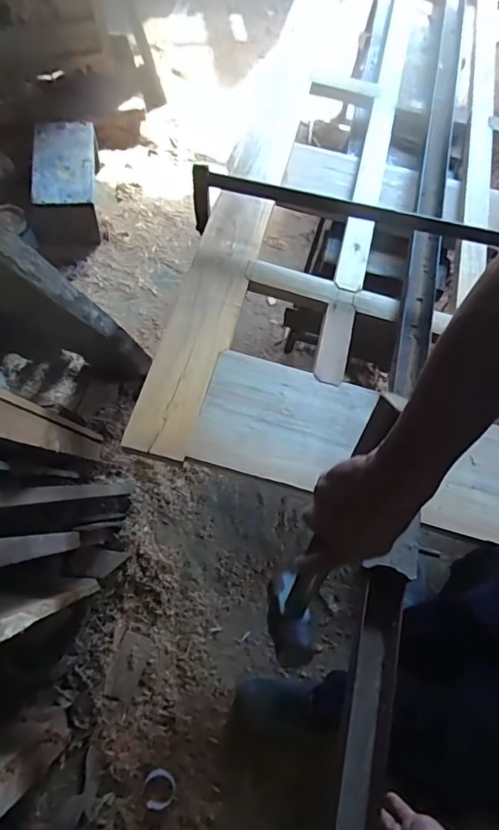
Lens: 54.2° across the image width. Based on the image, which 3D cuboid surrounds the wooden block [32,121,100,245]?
[{"bbox_3d":[-0.591,-0.771,1.588,0.182,0.179,0.404,-7,68,-5],"label":"wooden block"}]

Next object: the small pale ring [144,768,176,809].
[{"bbox_3d":[-0.188,0.787,1.029,0.063,0.006,0.070,-3,71,-21],"label":"small pale ring"}]

